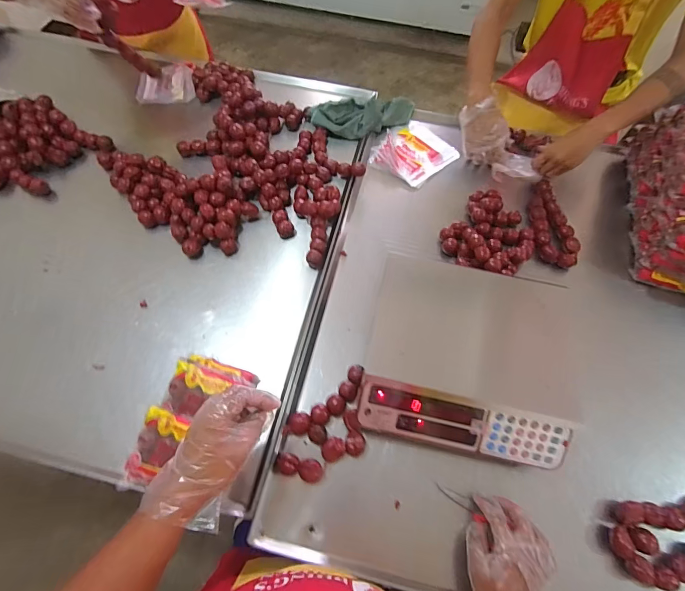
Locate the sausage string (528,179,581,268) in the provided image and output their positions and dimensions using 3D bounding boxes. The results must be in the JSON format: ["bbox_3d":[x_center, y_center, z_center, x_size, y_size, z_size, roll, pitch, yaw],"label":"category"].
[{"bbox_3d":[0.486,-0.167,0.880,0.081,0.038,0.219,-8,76,-7],"label":"sausage string"}]

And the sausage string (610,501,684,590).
[{"bbox_3d":[0.545,0.394,0.612,0.203,0.036,0.118,-6,64,-6],"label":"sausage string"}]

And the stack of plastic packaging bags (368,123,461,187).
[{"bbox_3d":[0.183,-0.374,0.990,0.217,0.032,0.182,-37,70,-19],"label":"stack of plastic packaging bags"}]

